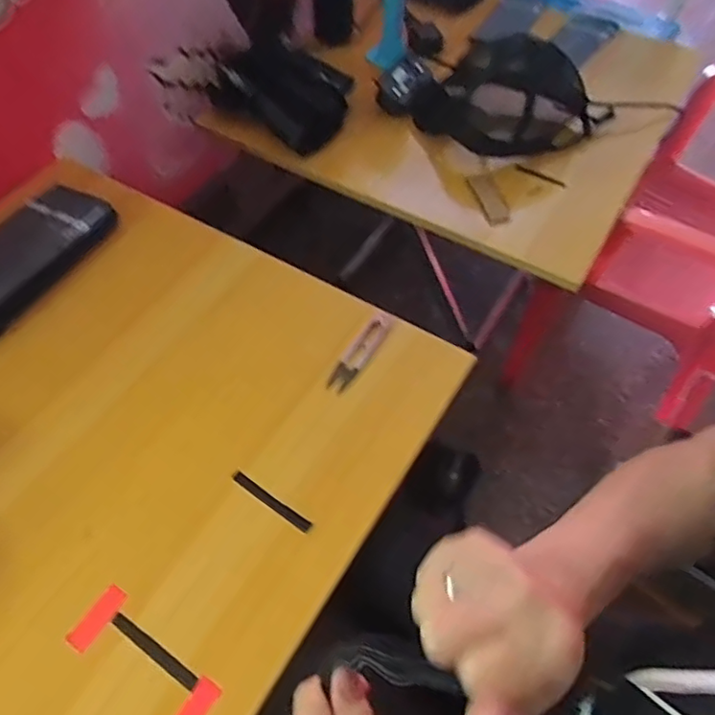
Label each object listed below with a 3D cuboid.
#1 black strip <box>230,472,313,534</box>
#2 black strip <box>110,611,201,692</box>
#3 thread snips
[{"bbox_3d":[-0.075,0.124,0.500,0.082,0.006,0.009,30,61,18],"label":"black strip"},{"bbox_3d":[-0.152,0.219,0.433,0.084,0.005,0.010,29,61,18],"label":"black strip"},{"bbox_3d":[0.003,-0.007,0.579,0.025,0.014,0.106,26,60,16],"label":"thread snips"}]

